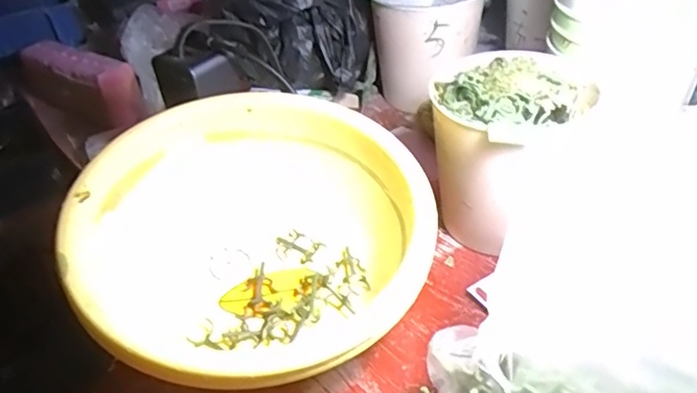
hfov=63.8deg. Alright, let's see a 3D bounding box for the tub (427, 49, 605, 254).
[{"bbox_3d":[0.118,-0.031,0.419,0.101,0.129,0.108,-4,38,3],"label":"tub"}]

